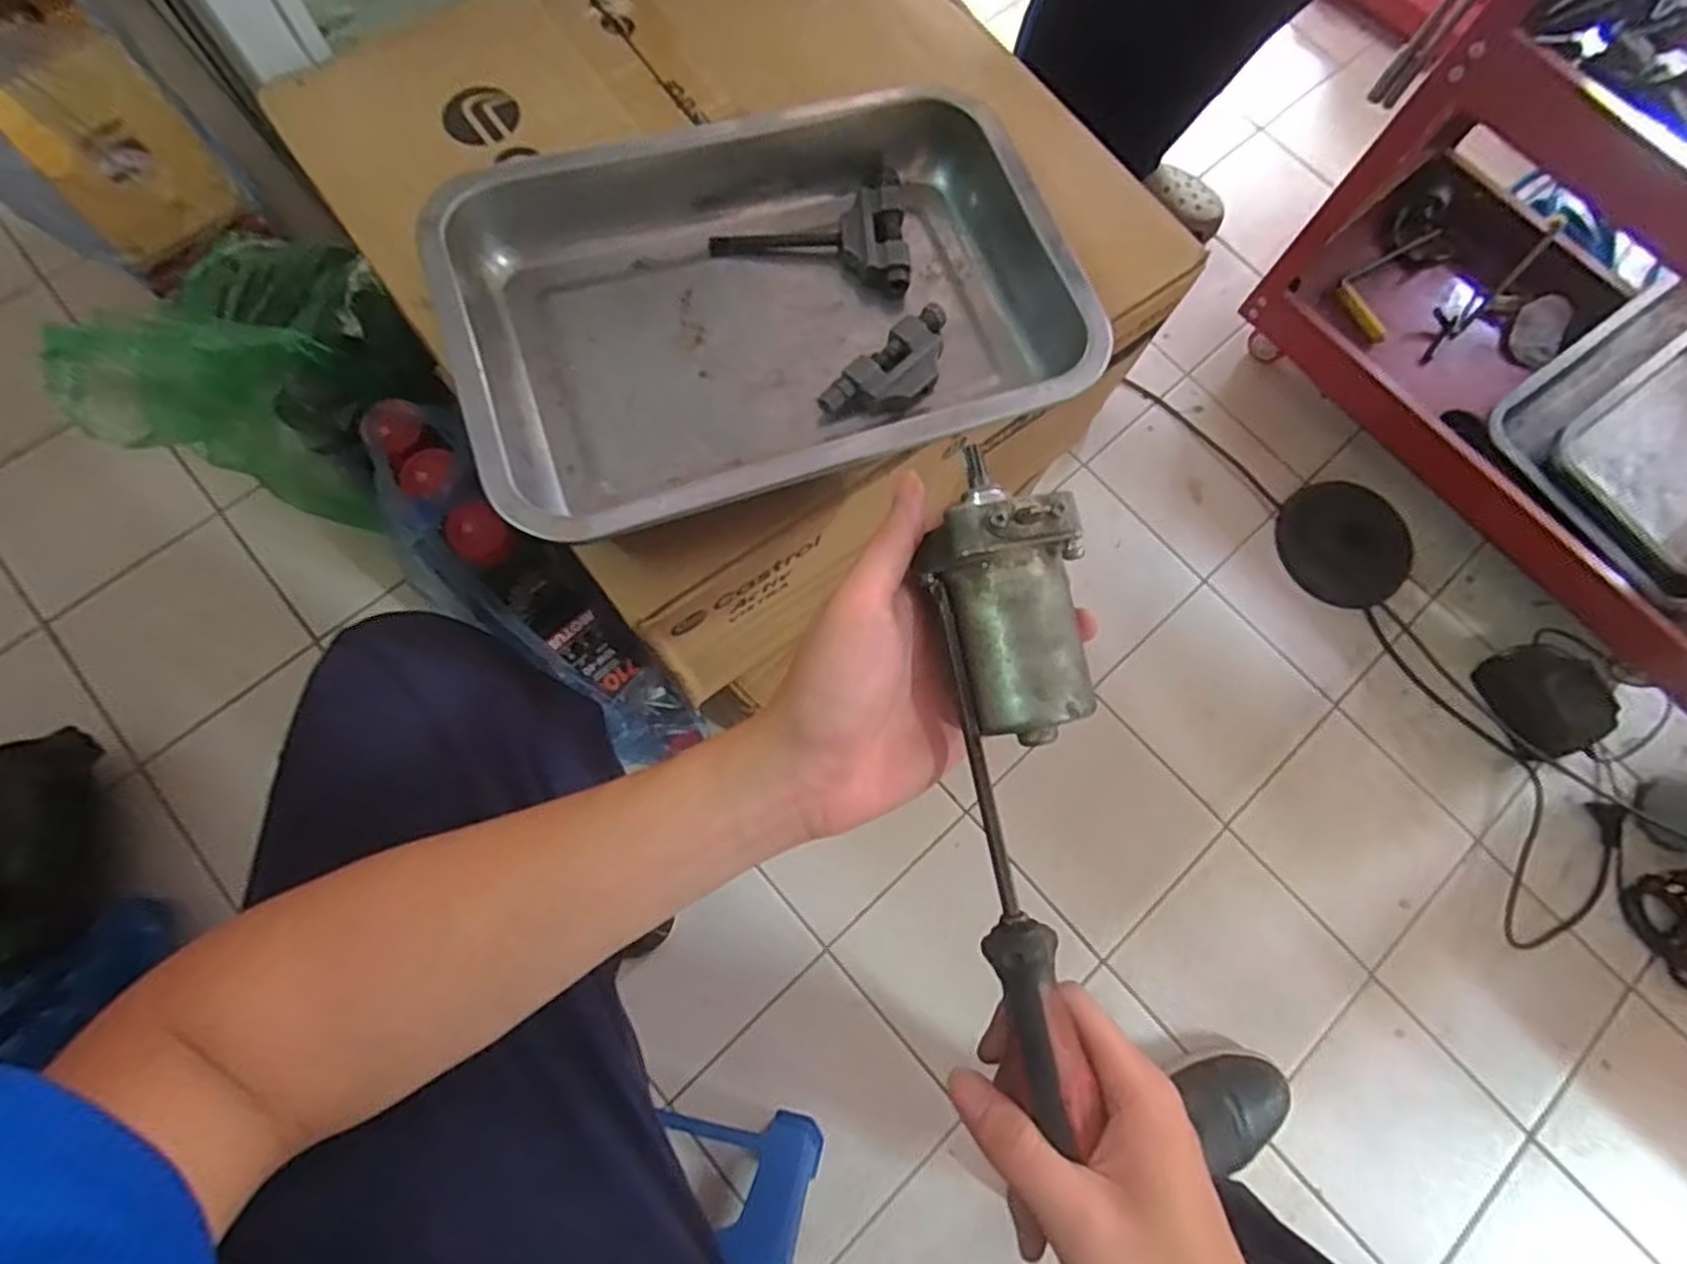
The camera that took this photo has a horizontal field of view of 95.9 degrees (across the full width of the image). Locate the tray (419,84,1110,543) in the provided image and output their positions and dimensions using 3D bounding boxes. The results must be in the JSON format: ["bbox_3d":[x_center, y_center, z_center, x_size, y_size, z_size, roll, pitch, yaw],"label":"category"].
[{"bbox_3d":[-0.037,-0.171,0.393,0.311,0.051,0.208,-20,76,-7],"label":"tray"}]

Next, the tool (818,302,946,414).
[{"bbox_3d":[0.029,-0.139,0.408,0.036,0.018,0.087,42,76,9],"label":"tool"}]

